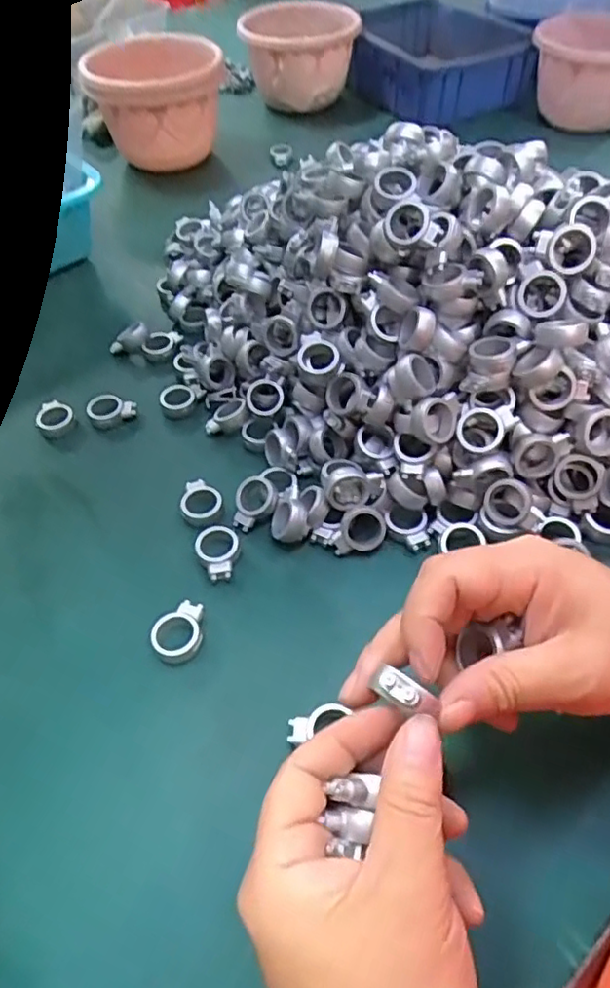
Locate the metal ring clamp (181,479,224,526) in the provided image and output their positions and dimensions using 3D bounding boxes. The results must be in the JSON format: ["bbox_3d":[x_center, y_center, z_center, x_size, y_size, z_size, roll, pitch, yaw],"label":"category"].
[{"bbox_3d":[-0.066,0.003,0.389,0.025,0.005,0.034,-7,51,-4],"label":"metal ring clamp"}]

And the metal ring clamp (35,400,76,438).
[{"bbox_3d":[-0.179,-0.054,0.441,0.025,0.013,0.031,-26,55,-18],"label":"metal ring clamp"}]

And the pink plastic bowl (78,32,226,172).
[{"bbox_3d":[-0.155,-0.441,0.711,0.130,0.113,0.141,-4,49,1],"label":"pink plastic bowl"}]

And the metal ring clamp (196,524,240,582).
[{"bbox_3d":[-0.051,0.034,0.363,0.024,0.009,0.034,-6,51,-2],"label":"metal ring clamp"}]

